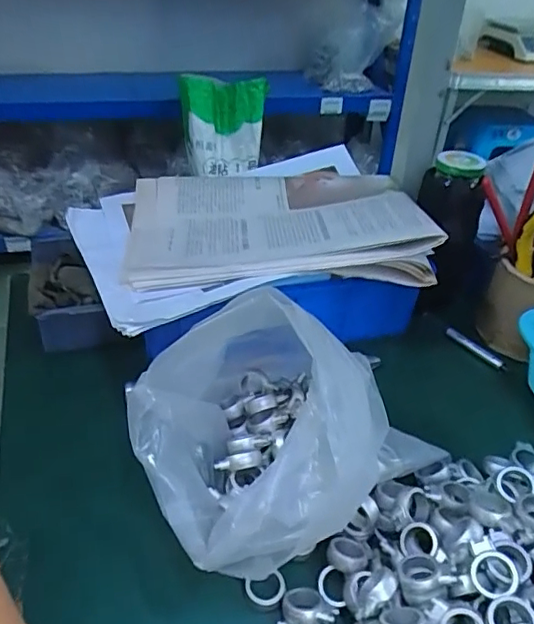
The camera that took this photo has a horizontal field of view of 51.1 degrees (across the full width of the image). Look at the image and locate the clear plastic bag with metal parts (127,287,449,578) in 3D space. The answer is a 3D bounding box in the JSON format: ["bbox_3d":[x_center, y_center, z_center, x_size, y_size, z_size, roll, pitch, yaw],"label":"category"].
[{"bbox_3d":[0.009,0.077,0.380,0.144,0.152,0.174,31,43,34],"label":"clear plastic bag with metal parts"}]

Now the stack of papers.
[{"bbox_3d":[-0.024,-0.089,0.565,0.329,0.062,0.257,-7,36,-15],"label":"stack of papers"}]

